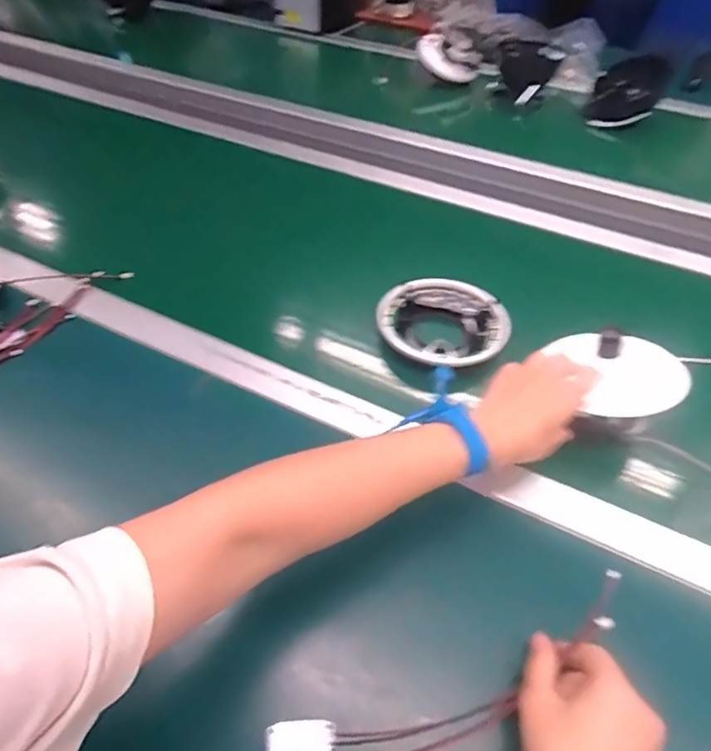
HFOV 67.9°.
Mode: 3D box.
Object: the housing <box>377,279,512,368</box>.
[{"bbox_3d":[0.098,-0.060,0.580,0.135,0.034,0.117,24,50,19],"label":"housing"}]

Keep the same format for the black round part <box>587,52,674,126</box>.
[{"bbox_3d":[0.508,-0.530,0.990,0.122,0.098,0.113,20,49,16],"label":"black round part"}]

